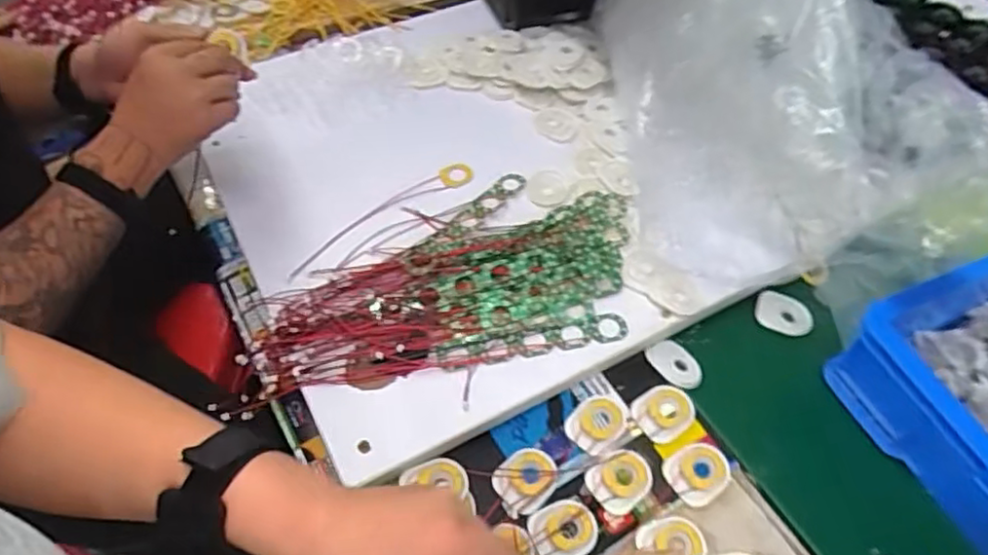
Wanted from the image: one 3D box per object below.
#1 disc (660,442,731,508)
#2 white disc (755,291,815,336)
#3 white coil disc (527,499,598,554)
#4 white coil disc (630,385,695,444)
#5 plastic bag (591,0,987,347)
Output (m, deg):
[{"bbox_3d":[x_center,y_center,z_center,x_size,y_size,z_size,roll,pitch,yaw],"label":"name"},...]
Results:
[{"bbox_3d":[0.187,0.179,0.595,0.062,0.004,0.050,-26,61,-18],"label":"disc"},{"bbox_3d":[0.315,0.040,0.706,0.063,0.004,0.041,19,74,2],"label":"white disc"},{"bbox_3d":[0.062,0.219,0.561,0.056,0.004,0.049,-20,59,-14],"label":"white coil disc"},{"bbox_3d":[0.164,0.127,0.621,0.055,0.006,0.049,-23,60,-16],"label":"white coil disc"},{"bbox_3d":[0.340,-0.211,0.731,0.362,0.161,0.455,-6,57,-5],"label":"plastic bag"}]

